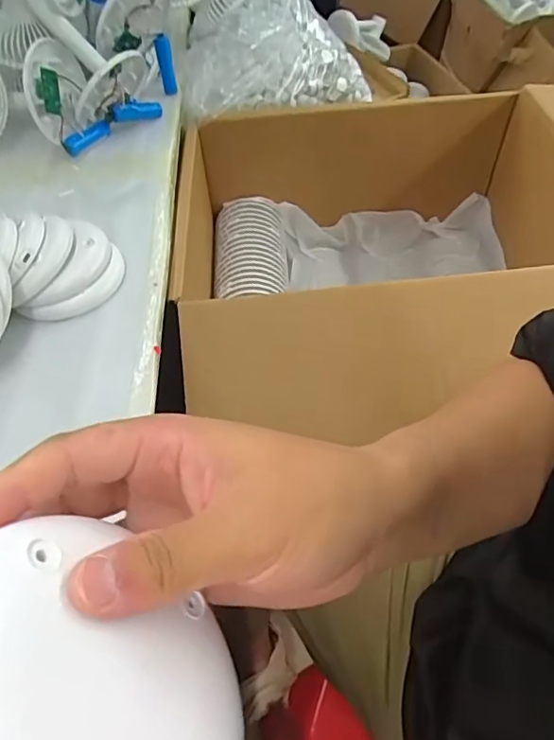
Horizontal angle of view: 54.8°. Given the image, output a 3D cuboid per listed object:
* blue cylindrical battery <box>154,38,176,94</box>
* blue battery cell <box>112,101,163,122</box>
[{"bbox_3d":[-0.147,-0.404,0.711,0.019,0.065,0.022,-14,53,-7],"label":"blue cylindrical battery"},{"bbox_3d":[-0.174,-0.326,0.674,0.015,0.020,0.069,36,44,27],"label":"blue battery cell"}]

